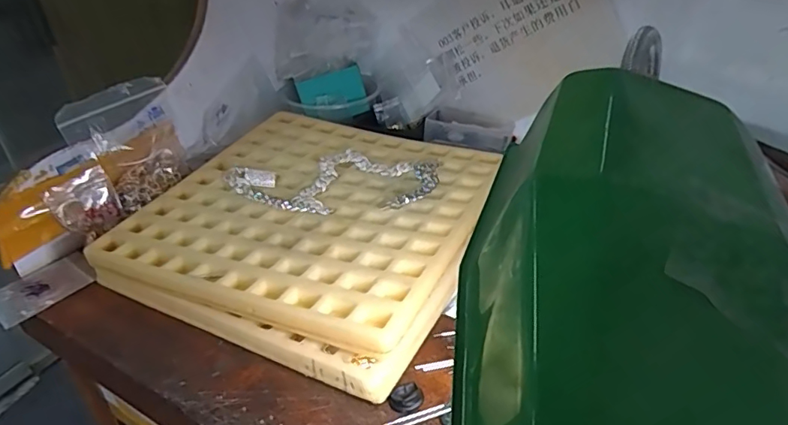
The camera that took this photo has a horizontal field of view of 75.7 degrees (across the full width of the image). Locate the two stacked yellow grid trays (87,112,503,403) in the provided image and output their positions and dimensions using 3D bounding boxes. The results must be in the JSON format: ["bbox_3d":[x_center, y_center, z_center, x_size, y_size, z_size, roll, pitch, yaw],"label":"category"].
[{"bbox_3d":[-0.058,0.002,0.421,0.266,0.042,0.260,13,36,23],"label":"two stacked yellow grid trays"}]

